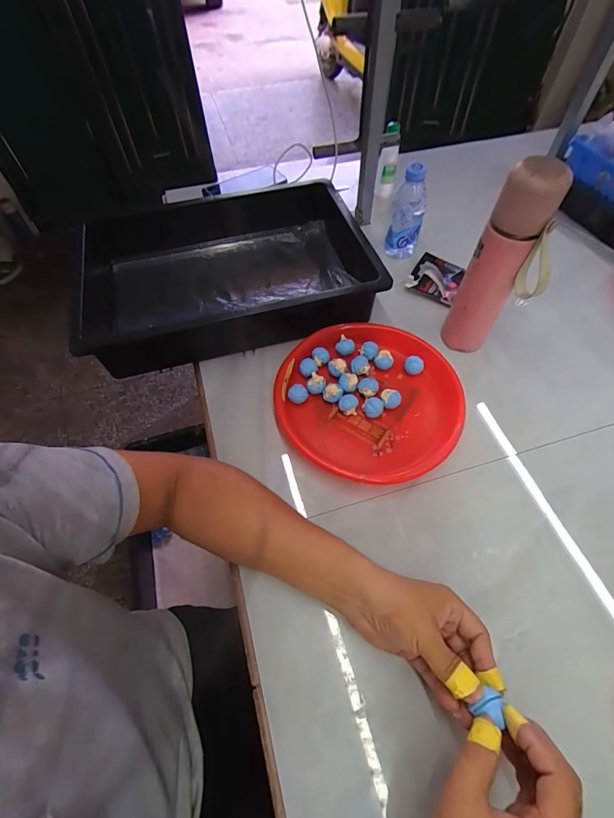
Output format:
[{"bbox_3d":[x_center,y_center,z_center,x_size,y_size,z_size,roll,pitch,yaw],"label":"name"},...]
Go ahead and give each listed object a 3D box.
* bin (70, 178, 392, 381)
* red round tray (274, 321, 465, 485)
[{"bbox_3d":[-0.125,-0.226,0.628,0.471,0.096,0.309,-17,59,-8],"label":"bin"},{"bbox_3d":[0.086,-0.014,0.524,0.239,0.039,0.248,-1,58,2],"label":"red round tray"}]

